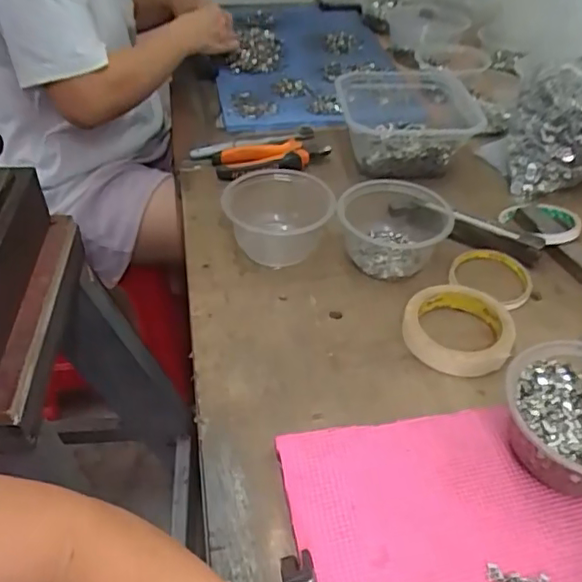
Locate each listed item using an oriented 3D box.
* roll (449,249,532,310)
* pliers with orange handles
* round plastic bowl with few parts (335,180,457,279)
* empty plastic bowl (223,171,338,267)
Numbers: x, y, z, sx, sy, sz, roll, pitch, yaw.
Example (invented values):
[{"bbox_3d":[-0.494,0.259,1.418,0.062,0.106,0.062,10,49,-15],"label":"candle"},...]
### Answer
[{"bbox_3d":[0.215,-0.013,0.616,0.083,0.020,0.083,1,43,-1],"label":"roll"},{"bbox_3d":[-0.025,-0.176,0.746,0.145,0.023,0.051,-12,45,-15],"label":"pliers with orange handles"},{"bbox_3d":[0.114,-0.068,0.614,0.129,0.056,0.108,-1,43,-4],"label":"round plastic bowl with few parts"},{"bbox_3d":[-0.012,-0.073,0.616,0.111,0.061,0.122,1,43,-1],"label":"empty plastic bowl"}]

